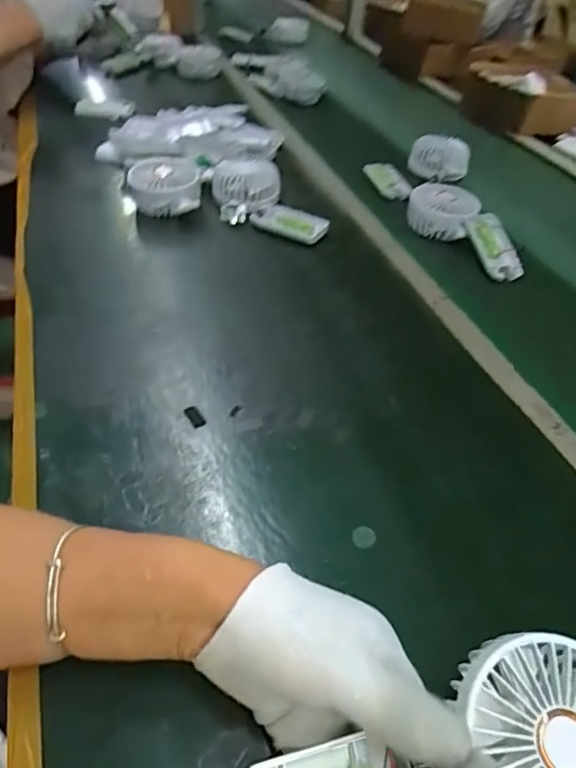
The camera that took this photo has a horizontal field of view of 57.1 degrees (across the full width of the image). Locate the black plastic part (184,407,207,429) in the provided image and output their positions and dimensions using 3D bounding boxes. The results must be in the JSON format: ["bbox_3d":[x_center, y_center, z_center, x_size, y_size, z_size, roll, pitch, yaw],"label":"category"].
[{"bbox_3d":[-0.077,0.027,0.438,0.011,0.004,0.022,-27,52,-28],"label":"black plastic part"}]

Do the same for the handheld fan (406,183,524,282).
[{"bbox_3d":[0.226,-0.193,0.665,0.067,0.056,0.170,-24,52,-29],"label":"handheld fan"}]

